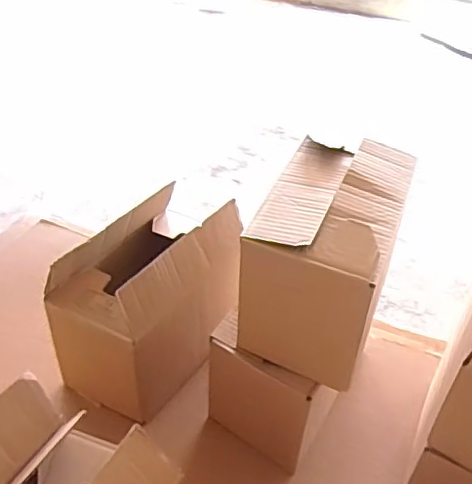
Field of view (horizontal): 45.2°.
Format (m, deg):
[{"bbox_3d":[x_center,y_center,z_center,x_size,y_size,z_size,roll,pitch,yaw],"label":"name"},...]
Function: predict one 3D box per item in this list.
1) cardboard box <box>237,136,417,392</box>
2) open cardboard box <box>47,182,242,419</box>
[{"bbox_3d":[0.098,0.015,0.623,0.136,0.167,0.212,17,40,15],"label":"cardboard box"},{"bbox_3d":[-0.101,0.086,0.735,0.167,0.224,0.213,26,43,24],"label":"open cardboard box"}]

